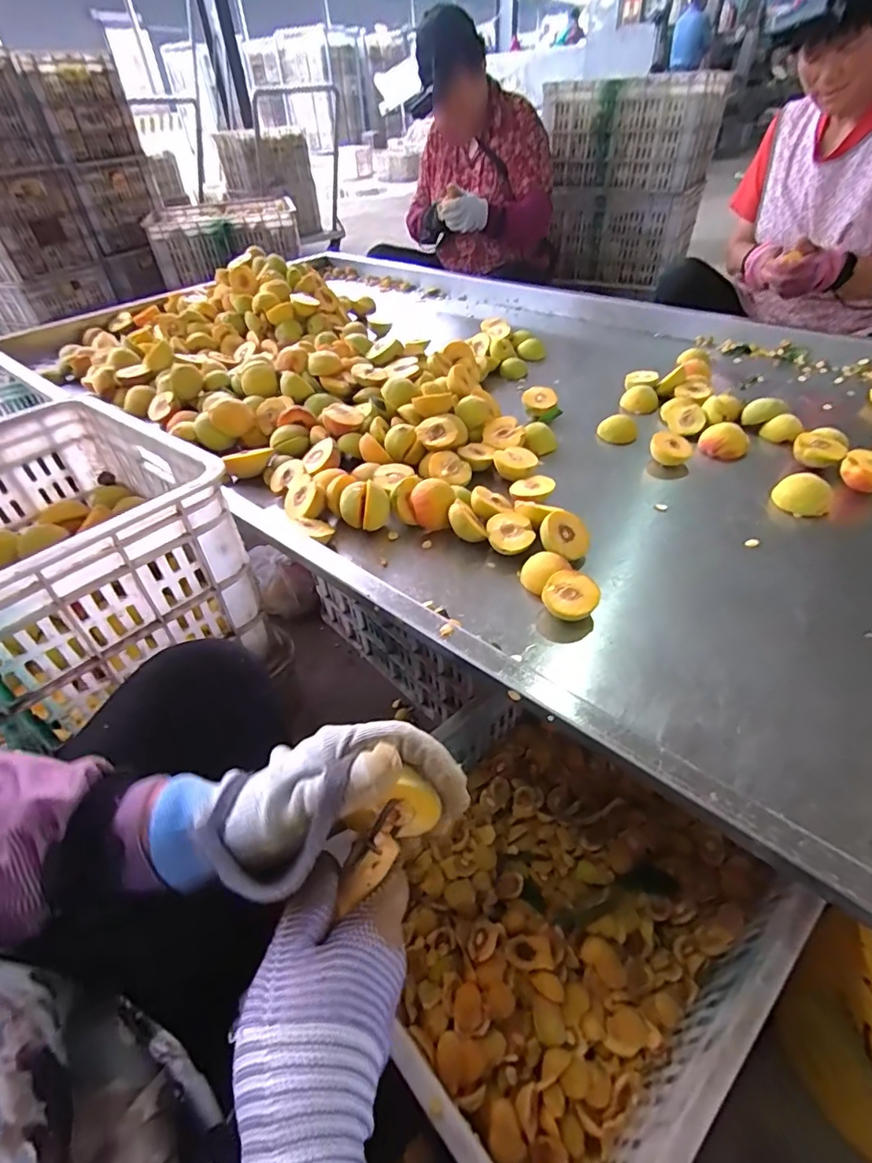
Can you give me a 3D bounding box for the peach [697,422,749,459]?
[{"bbox_3d":[0.440,-0.216,0.783,0.068,0.036,0.059,21,48,21],"label":"peach"}]

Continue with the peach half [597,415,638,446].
[{"bbox_3d":[0.291,-0.240,0.823,0.061,0.040,0.038,6,44,10],"label":"peach half"}]

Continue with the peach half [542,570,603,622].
[{"bbox_3d":[0.143,0.018,0.541,0.053,0.032,0.056,19,48,22],"label":"peach half"}]

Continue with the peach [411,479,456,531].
[{"bbox_3d":[-0.004,-0.096,0.653,0.054,0.049,0.053,-6,44,-2],"label":"peach"}]

